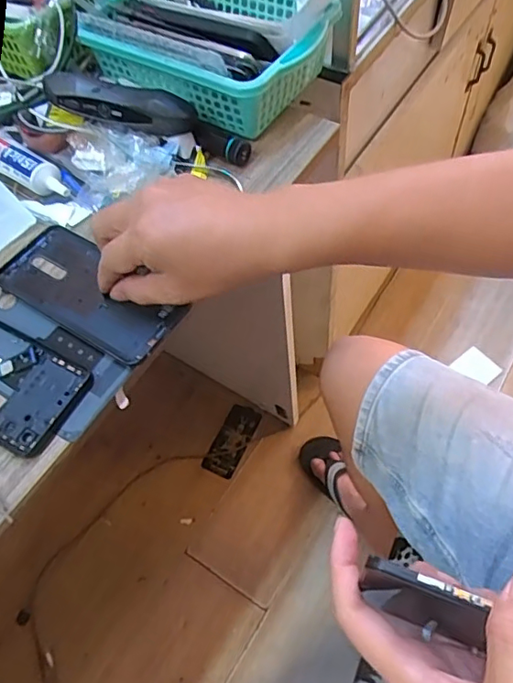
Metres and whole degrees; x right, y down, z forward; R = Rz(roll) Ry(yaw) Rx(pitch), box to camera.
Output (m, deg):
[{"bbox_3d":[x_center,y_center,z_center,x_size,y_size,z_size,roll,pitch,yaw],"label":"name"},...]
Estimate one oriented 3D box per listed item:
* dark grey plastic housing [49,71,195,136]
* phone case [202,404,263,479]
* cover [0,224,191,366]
[{"bbox_3d":[-0.126,-0.221,0.499,0.142,0.029,0.036,9,61,11],"label":"dark grey plastic housing"},{"bbox_3d":[-0.052,0.212,1.169,0.070,0.010,0.159,22,62,15],"label":"phone case"},{"bbox_3d":[-0.139,-0.040,0.442,0.167,0.007,0.071,33,66,23],"label":"cover"}]

